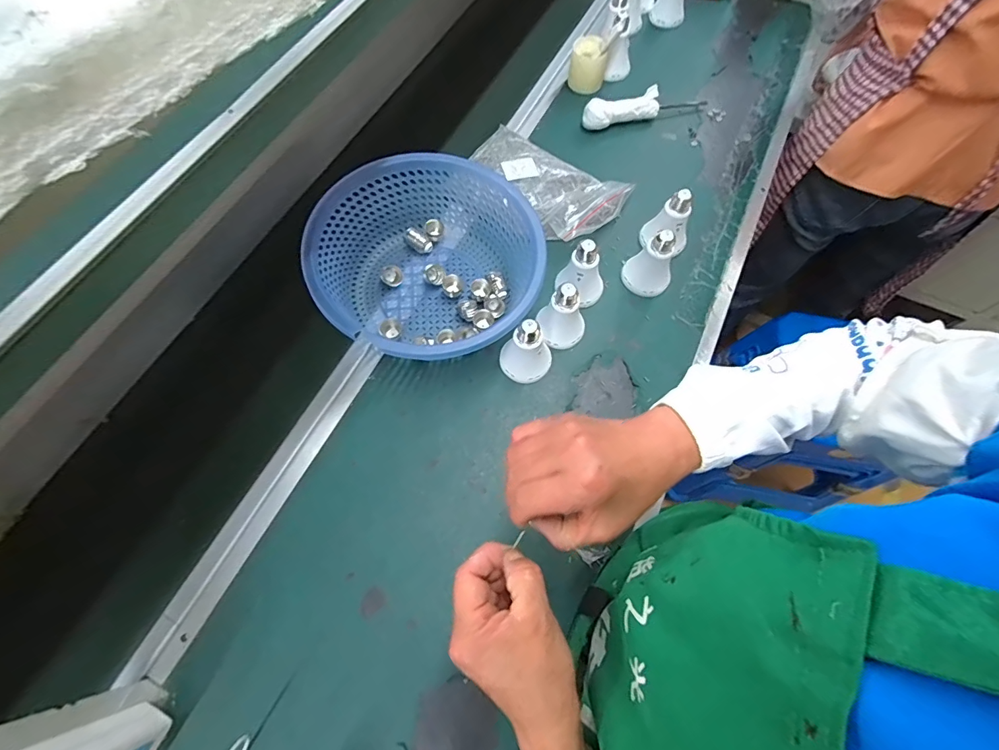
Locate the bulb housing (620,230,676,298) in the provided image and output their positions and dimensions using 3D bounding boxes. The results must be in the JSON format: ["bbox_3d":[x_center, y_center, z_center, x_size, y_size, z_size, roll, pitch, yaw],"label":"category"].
[{"bbox_3d":[0.202,-0.151,0.579,0.064,0.089,0.053,27,68,12],"label":"bulb housing"}]

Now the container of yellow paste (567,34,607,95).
[{"bbox_3d":[0.152,-0.535,0.764,0.062,0.066,0.054,8,66,4],"label":"container of yellow paste"}]

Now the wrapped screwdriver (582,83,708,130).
[{"bbox_3d":[0.245,-0.444,0.730,0.219,0.048,0.032,-16,66,-7],"label":"wrapped screwdriver"}]

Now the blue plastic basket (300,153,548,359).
[{"bbox_3d":[-0.087,-0.130,0.557,0.260,0.118,0.264,0,65,0],"label":"blue plastic basket"}]

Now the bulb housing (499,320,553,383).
[{"bbox_3d":[0.033,-0.035,0.532,0.066,0.088,0.060,5,65,2],"label":"bulb housing"}]

